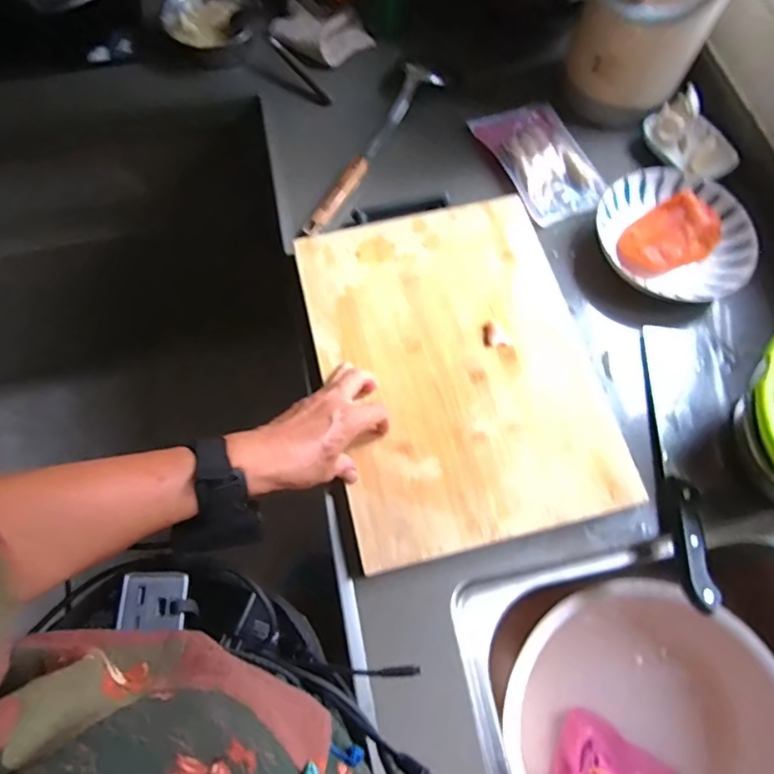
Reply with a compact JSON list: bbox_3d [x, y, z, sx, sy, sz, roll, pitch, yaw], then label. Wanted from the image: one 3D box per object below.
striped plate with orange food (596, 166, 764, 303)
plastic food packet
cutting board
[{"bbox_3d":[0.336,-0.180,0.607,0.173,0.033,0.157,38,74,13],"label":"striped plate with orange food"},{"bbox_3d":[0.195,-0.292,0.658,0.106,0.013,0.176,-22,71,-8],"label":"plastic food packet"},{"bbox_3d":[0.070,-0.029,0.548,0.276,0.011,0.375,-13,70,-5],"label":"cutting board"}]

